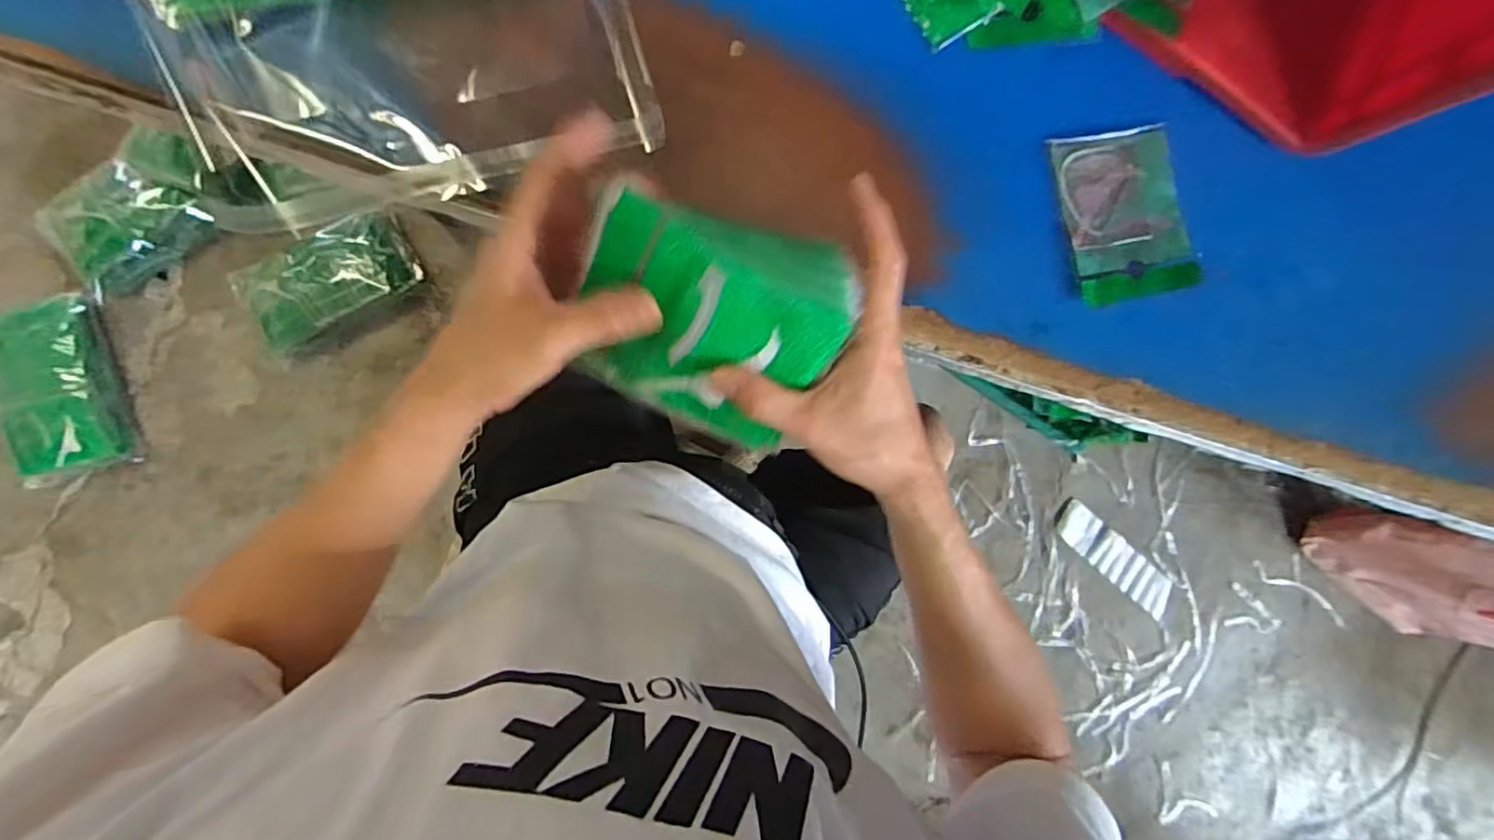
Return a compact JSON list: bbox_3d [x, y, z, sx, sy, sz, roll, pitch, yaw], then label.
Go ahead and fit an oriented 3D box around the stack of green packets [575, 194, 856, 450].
[{"bbox_3d":[-0.019,-0.050,0.339,0.132,0.030,0.118,21,127,-3],"label":"stack of green packets"}]

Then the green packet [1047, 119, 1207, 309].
[{"bbox_3d":[0.304,-0.165,0.501,0.101,0.017,0.135,-11,91,-8],"label":"green packet"}]

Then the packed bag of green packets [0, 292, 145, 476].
[{"bbox_3d":[-1.119,-0.054,1.018,0.182,0.084,0.273,-12,91,-8],"label":"packed bag of green packets"}]

